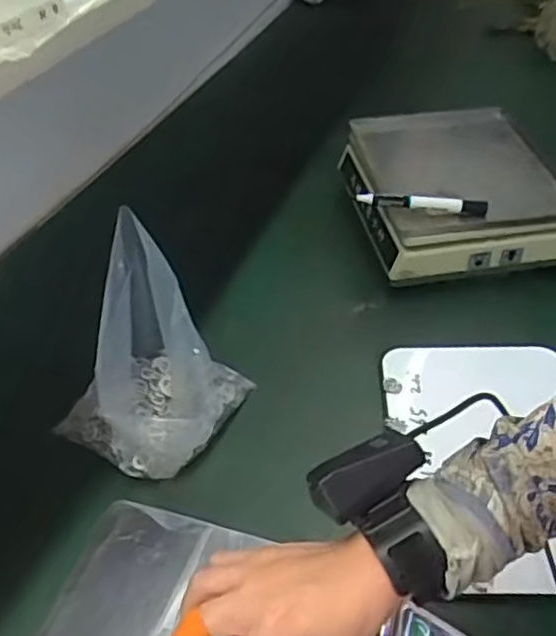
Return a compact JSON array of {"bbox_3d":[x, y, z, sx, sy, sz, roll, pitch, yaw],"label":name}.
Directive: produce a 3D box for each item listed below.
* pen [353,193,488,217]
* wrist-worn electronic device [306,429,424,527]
[{"bbox_3d":[0.178,-0.141,0.826,0.157,0.019,0.021,4,43,5],"label":"pen"},{"bbox_3d":[0.054,0.097,0.413,0.071,0.023,0.035,-22,47,-21],"label":"wrist-worn electronic device"}]

